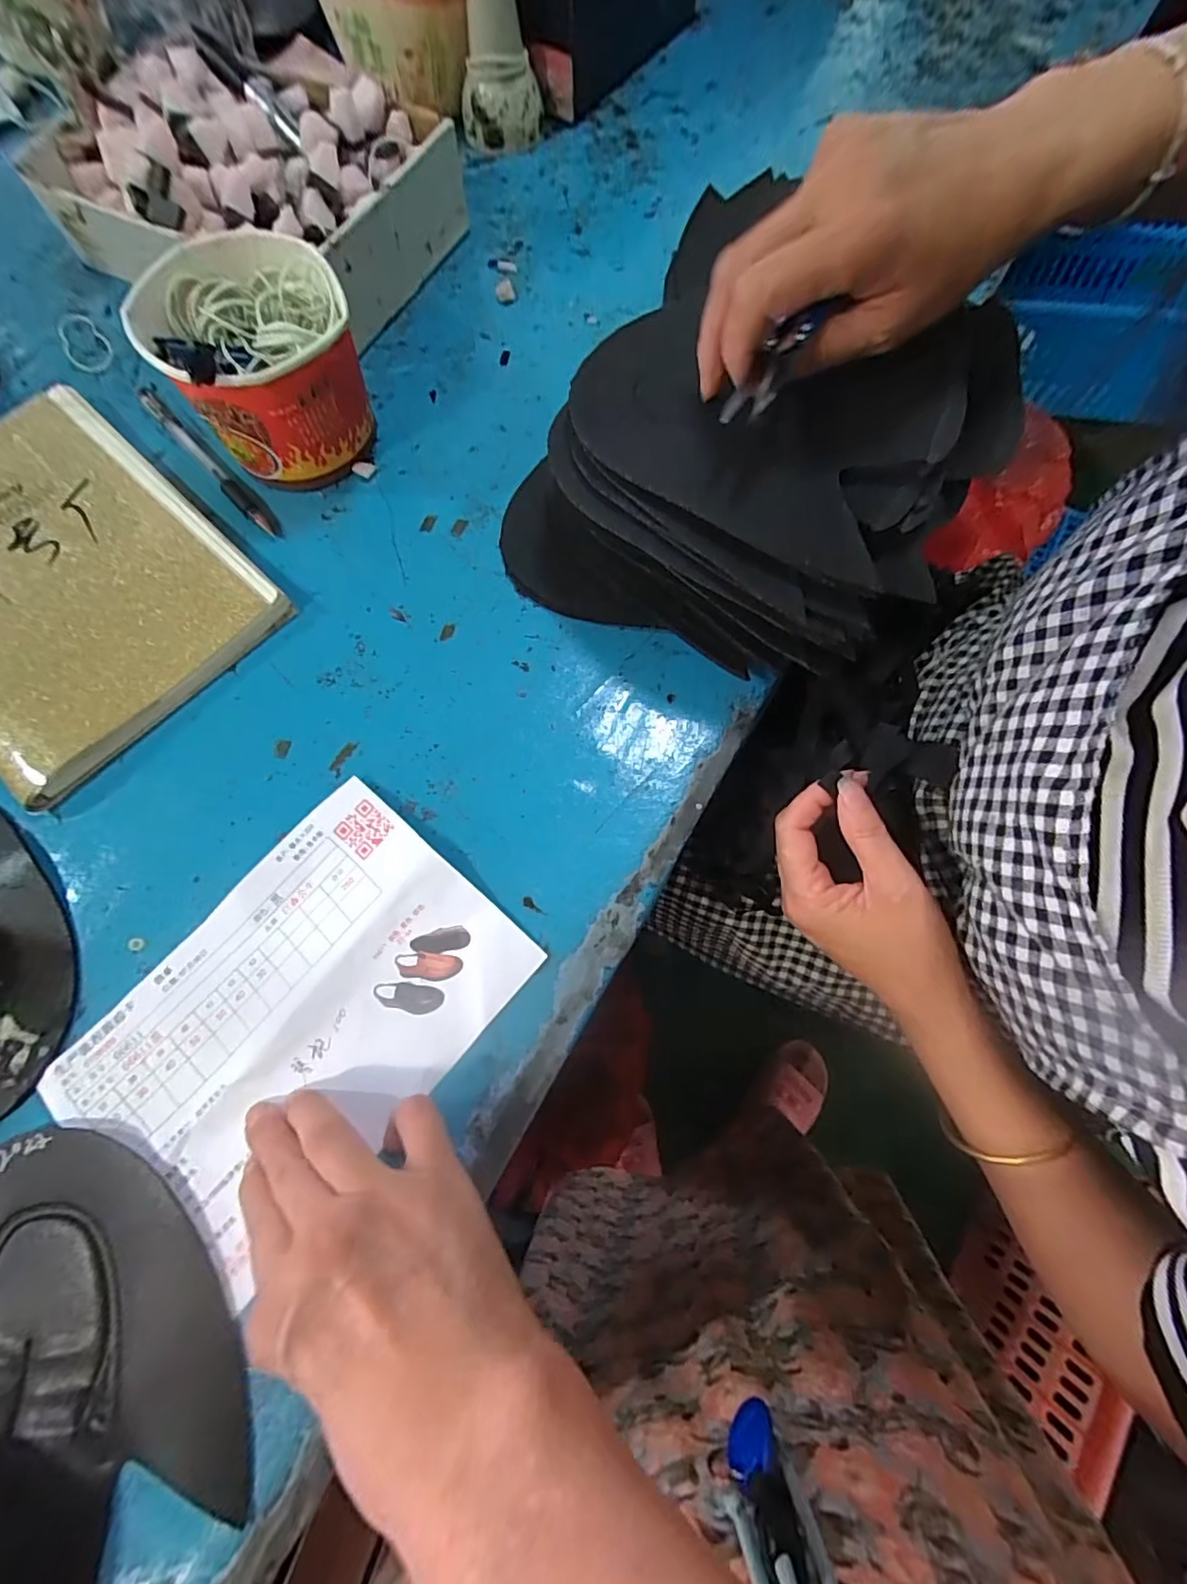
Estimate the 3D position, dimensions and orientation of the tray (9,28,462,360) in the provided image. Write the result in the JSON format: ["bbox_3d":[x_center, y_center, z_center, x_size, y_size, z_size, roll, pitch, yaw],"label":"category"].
[{"bbox_3d":[-0.253,-0.452,0.431,0.267,0.069,0.195,28,76,9],"label":"tray"}]

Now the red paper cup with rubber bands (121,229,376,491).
[{"bbox_3d":[-0.201,-0.263,0.362,0.114,0.086,0.126,-37,76,-10],"label":"red paper cup with rubber bands"}]

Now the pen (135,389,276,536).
[{"bbox_3d":[-0.264,-0.225,0.390,0.012,0.006,0.156,-43,77,-11],"label":"pen"}]

